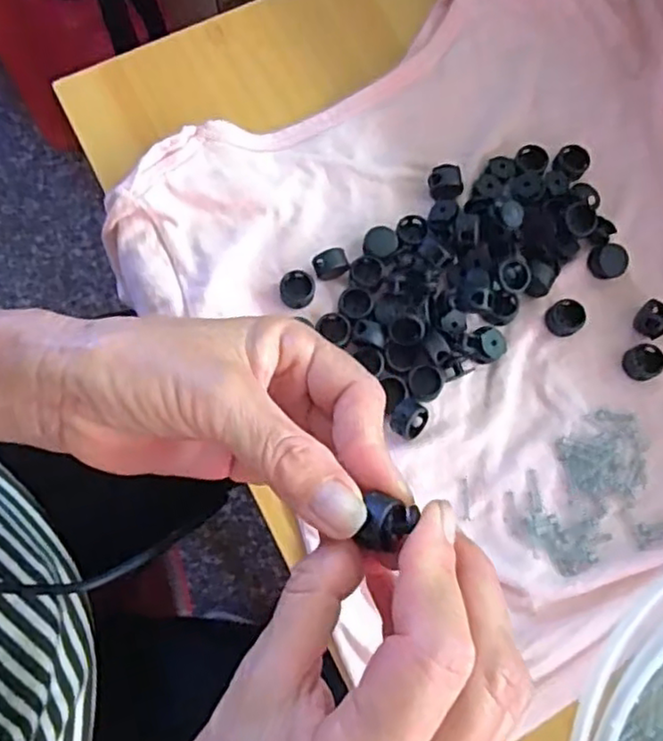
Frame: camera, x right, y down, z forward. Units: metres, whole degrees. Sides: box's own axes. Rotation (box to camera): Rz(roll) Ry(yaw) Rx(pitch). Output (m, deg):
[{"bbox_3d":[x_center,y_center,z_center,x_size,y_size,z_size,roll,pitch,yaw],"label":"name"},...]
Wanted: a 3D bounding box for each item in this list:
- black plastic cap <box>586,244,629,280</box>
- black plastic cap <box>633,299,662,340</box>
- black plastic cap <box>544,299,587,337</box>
[{"bbox_3d":[0.138,-0.054,0.327,0.018,0.009,0.016,-3,74,-4],"label":"black plastic cap"},{"bbox_3d":[0.157,-0.025,0.319,0.016,0.009,0.016,1,74,-3],"label":"black plastic cap"},{"bbox_3d":[0.115,-0.026,0.322,0.018,0.007,0.017,1,74,-3],"label":"black plastic cap"}]

